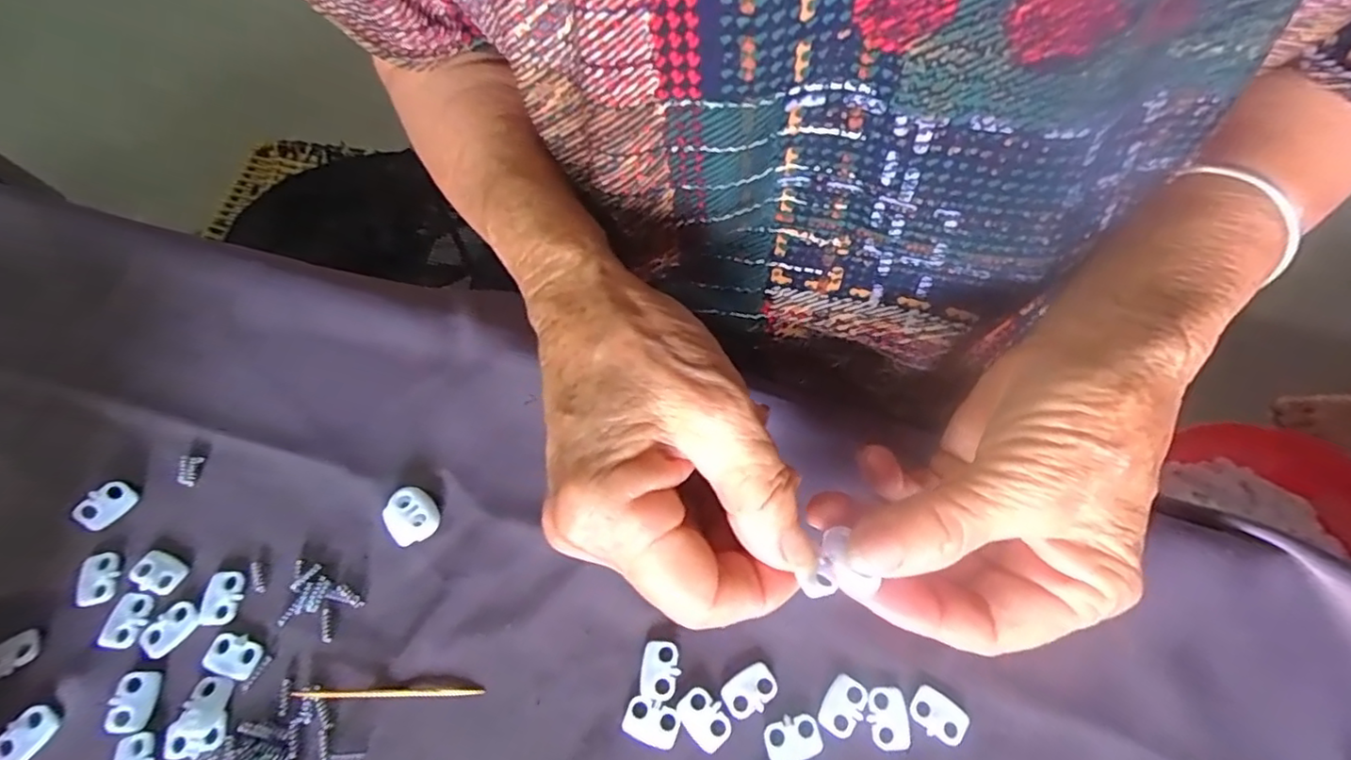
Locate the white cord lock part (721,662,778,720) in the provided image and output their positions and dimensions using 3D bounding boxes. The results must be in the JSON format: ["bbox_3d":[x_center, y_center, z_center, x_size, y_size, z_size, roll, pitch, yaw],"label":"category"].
[{"bbox_3d":[0.026,0.107,0.212,0.019,0.004,0.013,-29,66,-14],"label":"white cord lock part"}]

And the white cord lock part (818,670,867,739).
[{"bbox_3d":[0.057,0.111,0.210,0.013,0.004,0.019,29,66,15],"label":"white cord lock part"}]

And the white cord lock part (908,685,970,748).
[{"bbox_3d":[0.090,0.113,0.208,0.018,0.004,0.013,35,68,17],"label":"white cord lock part"}]

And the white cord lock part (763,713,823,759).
[{"bbox_3d":[0.039,0.120,0.205,0.019,0.004,0.013,-18,64,-8],"label":"white cord lock part"}]

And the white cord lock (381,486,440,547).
[{"bbox_3d":[-0.102,0.053,0.238,0.019,0.007,0.020,-27,65,-13],"label":"white cord lock"}]

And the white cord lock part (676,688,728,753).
[{"bbox_3d":[0.010,0.114,0.208,0.013,0.004,0.019,-39,69,-18],"label":"white cord lock part"}]

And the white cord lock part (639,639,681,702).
[{"bbox_3d":[-0.005,0.101,0.214,0.013,0.004,0.019,7,63,4],"label":"white cord lock part"}]

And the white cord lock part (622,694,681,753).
[{"bbox_3d":[-0.008,0.115,0.207,0.018,0.004,0.013,19,64,10],"label":"white cord lock part"}]

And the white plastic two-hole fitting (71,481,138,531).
[{"bbox_3d":[-0.221,0.049,0.238,0.010,0.008,0.020,35,68,17],"label":"white plastic two-hole fitting"}]

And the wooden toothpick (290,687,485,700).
[{"bbox_3d":[-0.099,0.107,0.210,0.062,0.004,0.004,-1,63,0],"label":"wooden toothpick"}]

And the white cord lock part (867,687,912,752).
[{"bbox_3d":[0.073,0.114,0.208,0.013,0.004,0.019,-3,63,-1],"label":"white cord lock part"}]

